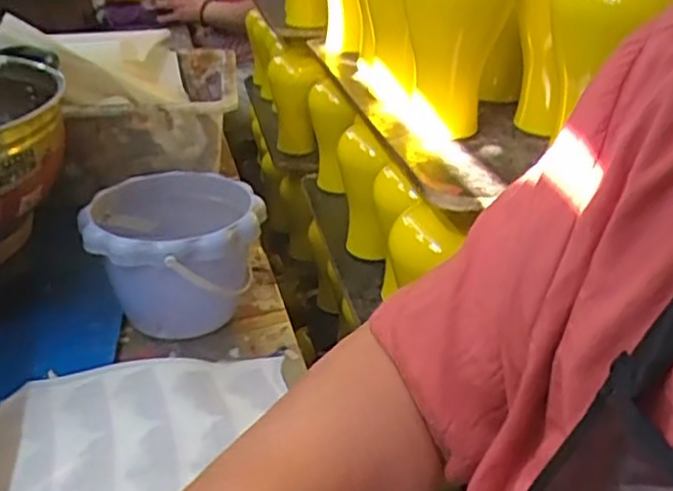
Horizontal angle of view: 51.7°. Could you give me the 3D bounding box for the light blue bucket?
[{"bbox_3d":[-0.150,0.014,0.656,0.157,0.112,0.162,-4,28,-13],"label":"light blue bucket"}]

